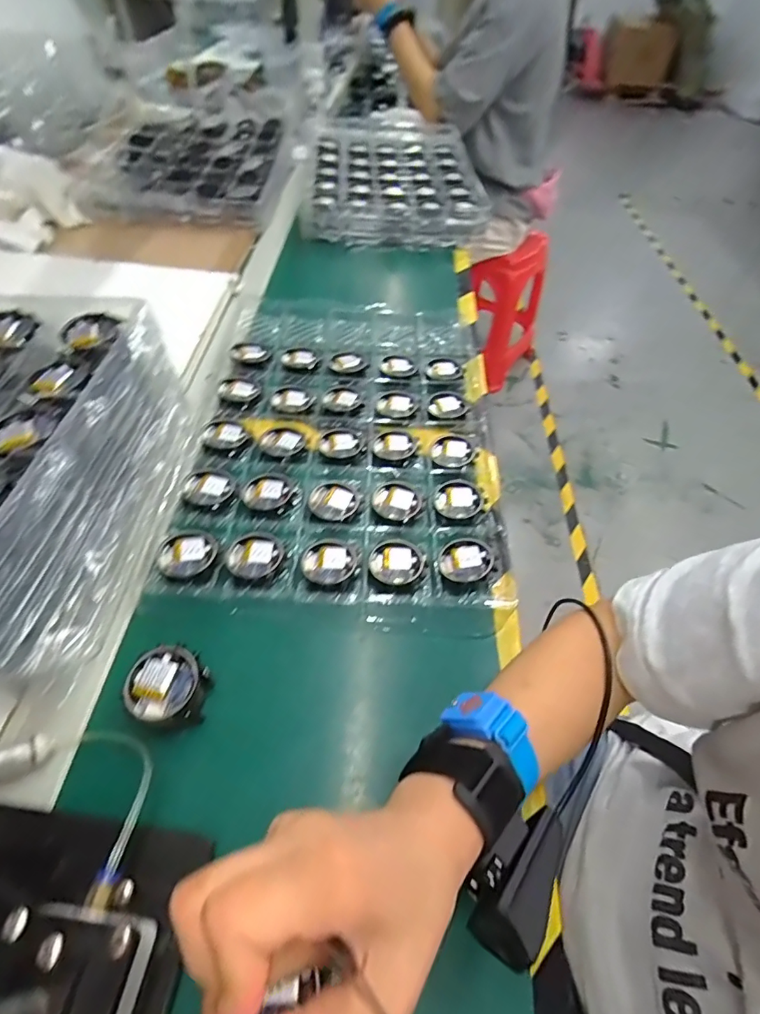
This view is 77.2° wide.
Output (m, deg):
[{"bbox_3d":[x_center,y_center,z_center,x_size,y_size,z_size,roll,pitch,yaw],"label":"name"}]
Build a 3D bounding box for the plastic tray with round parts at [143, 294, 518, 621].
[{"bbox_3d":[-0.035,-0.099,0.509,0.292,0.023,0.454,2,52,-3],"label":"plastic tray with round parts"}]

